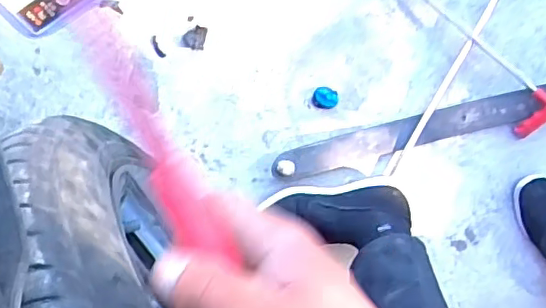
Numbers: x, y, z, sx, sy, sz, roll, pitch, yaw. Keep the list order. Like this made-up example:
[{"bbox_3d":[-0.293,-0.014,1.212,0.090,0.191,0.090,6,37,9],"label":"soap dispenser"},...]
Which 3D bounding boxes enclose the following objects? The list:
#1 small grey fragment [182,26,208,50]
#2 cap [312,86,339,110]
[{"bbox_3d":[-0.129,-0.193,0.966,0.037,0.007,0.038,12,88,-8],"label":"small grey fragment"},{"bbox_3d":[0.089,-0.094,0.986,0.043,0.013,0.036,9,89,-8],"label":"cap"}]

